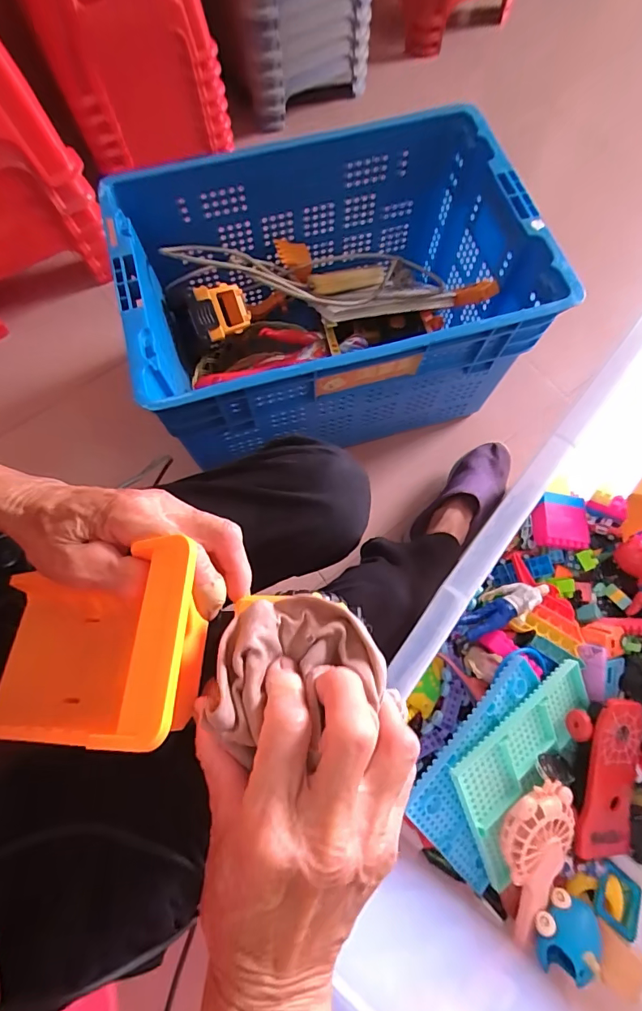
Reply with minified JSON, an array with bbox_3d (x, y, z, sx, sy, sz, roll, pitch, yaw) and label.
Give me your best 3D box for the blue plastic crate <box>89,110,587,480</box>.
[{"bbox_3d":[0.013,-0.324,0.733,0.569,0.268,0.381,-15,73,-5],"label":"blue plastic crate"}]

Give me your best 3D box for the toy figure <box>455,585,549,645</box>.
[{"bbox_3d":[0.256,0.147,0.645,0.161,0.052,0.050,-21,74,-7],"label":"toy figure"}]

